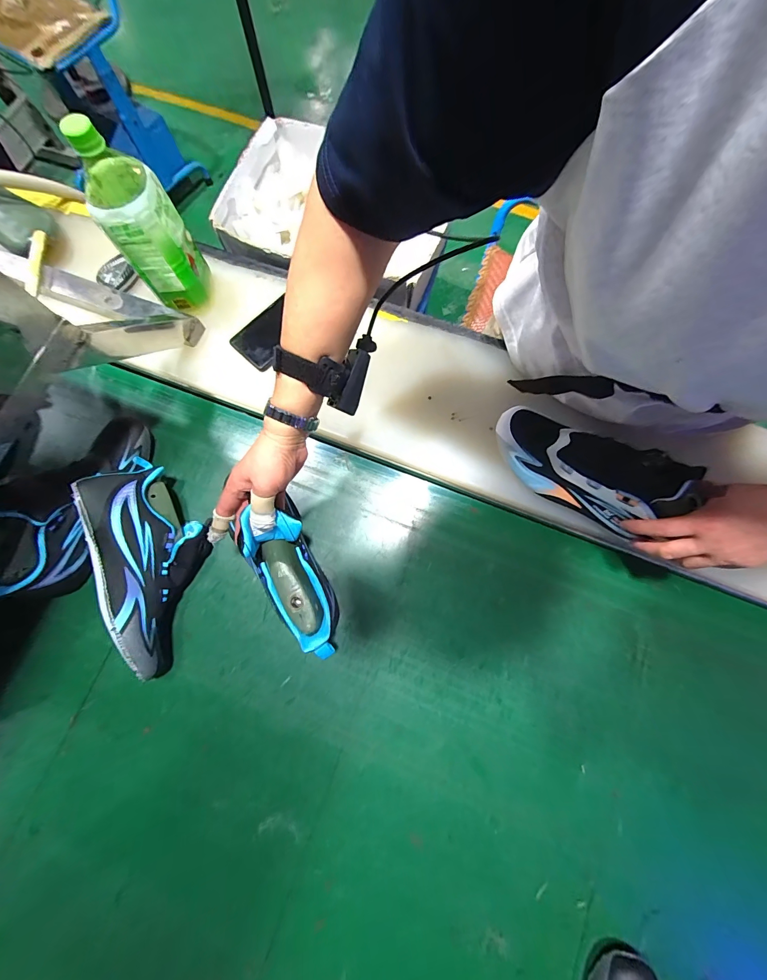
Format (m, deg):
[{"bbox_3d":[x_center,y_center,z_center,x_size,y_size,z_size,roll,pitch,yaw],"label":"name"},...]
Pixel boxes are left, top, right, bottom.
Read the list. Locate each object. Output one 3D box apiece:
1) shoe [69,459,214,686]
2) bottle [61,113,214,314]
[{"bbox_3d":[-0.301,0.091,0.462,0.108,0.104,0.272,-19,78,-2],"label":"shoe"},{"bbox_3d":[-0.319,-0.355,0.466,0.089,0.207,0.107,-25,79,-5],"label":"bottle"}]

